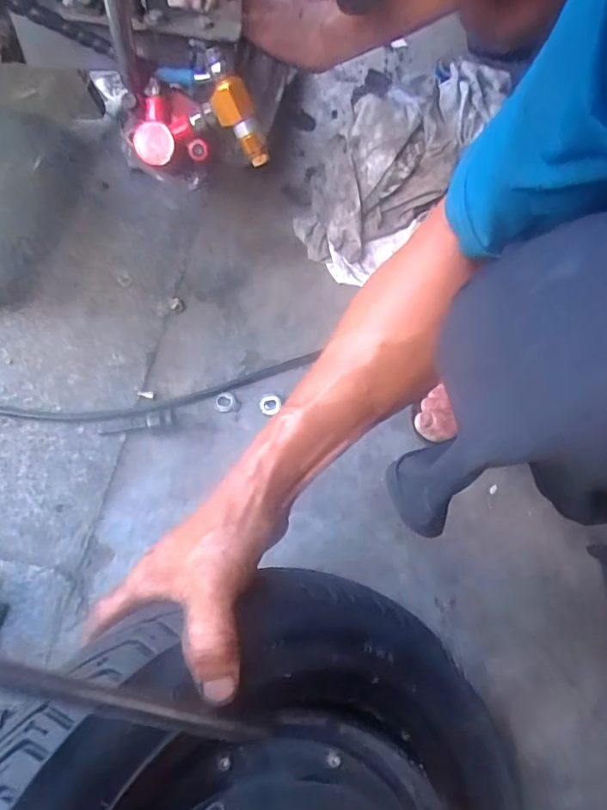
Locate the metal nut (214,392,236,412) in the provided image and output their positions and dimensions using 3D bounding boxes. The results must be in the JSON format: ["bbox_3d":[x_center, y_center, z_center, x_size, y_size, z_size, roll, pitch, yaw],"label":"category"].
[{"bbox_3d":[-0.084,-0.003,0.575,0.022,0.004,0.021,3,66,-6],"label":"metal nut"}]

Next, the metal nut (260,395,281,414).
[{"bbox_3d":[-0.036,-0.001,0.578,0.024,0.004,0.021,-9,68,-11],"label":"metal nut"}]

